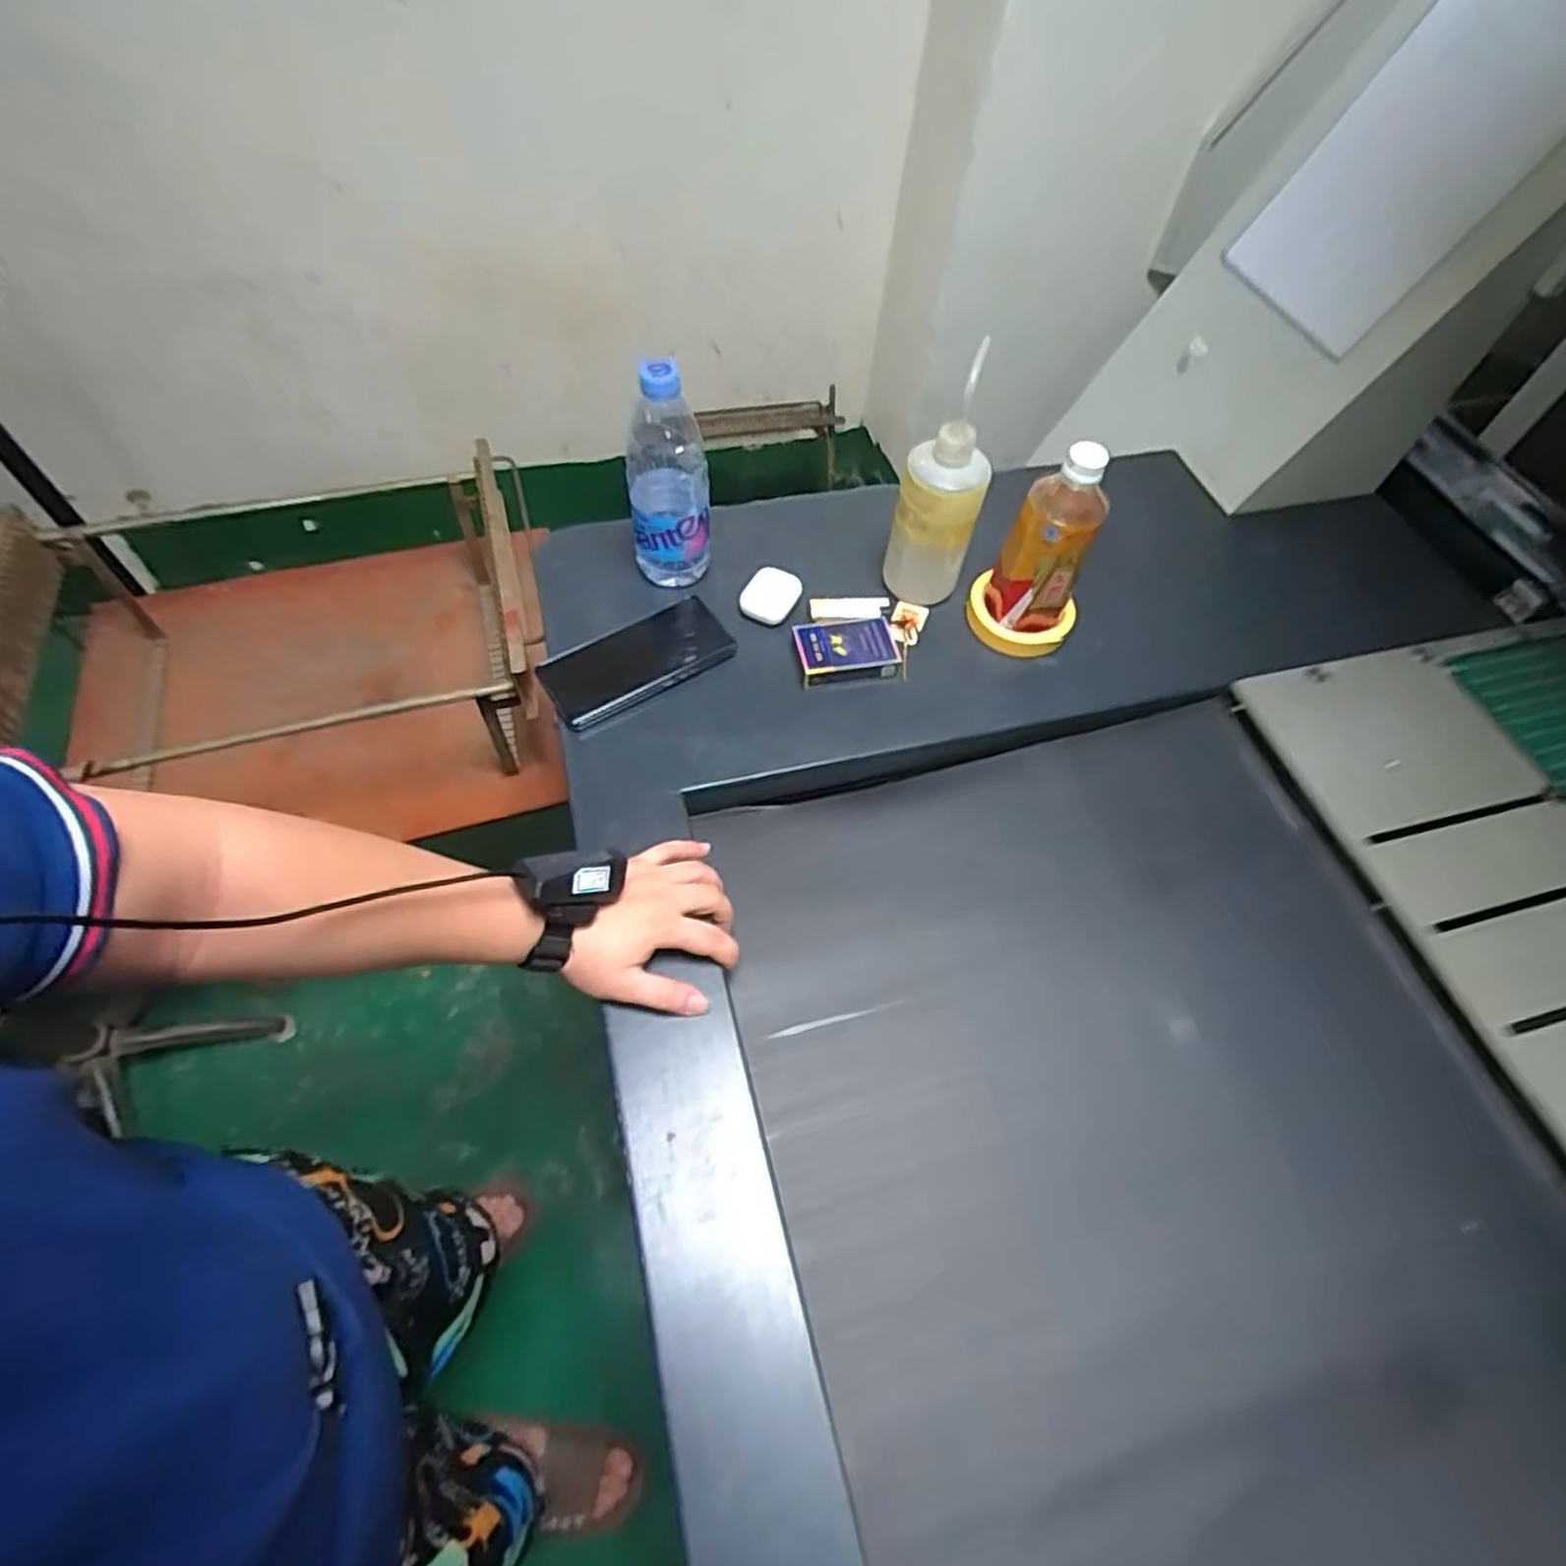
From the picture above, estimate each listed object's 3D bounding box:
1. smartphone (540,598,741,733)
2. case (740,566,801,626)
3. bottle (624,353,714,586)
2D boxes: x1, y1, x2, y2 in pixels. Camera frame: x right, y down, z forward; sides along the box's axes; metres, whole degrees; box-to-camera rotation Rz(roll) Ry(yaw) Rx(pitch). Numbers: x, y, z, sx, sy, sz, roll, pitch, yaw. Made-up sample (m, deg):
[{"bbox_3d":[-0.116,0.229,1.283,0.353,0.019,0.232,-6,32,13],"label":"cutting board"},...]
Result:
[{"bbox_3d":[-0.131,-0.112,0.709,0.169,0.017,0.079,-31,63,-22],"label":"smartphone"},{"bbox_3d":[-0.012,-0.175,0.743,0.049,0.026,0.053,21,59,10],"label":"case"},{"bbox_3d":[-0.102,-0.264,0.688,0.073,0.188,0.057,-9,59,-9],"label":"bottle"}]

